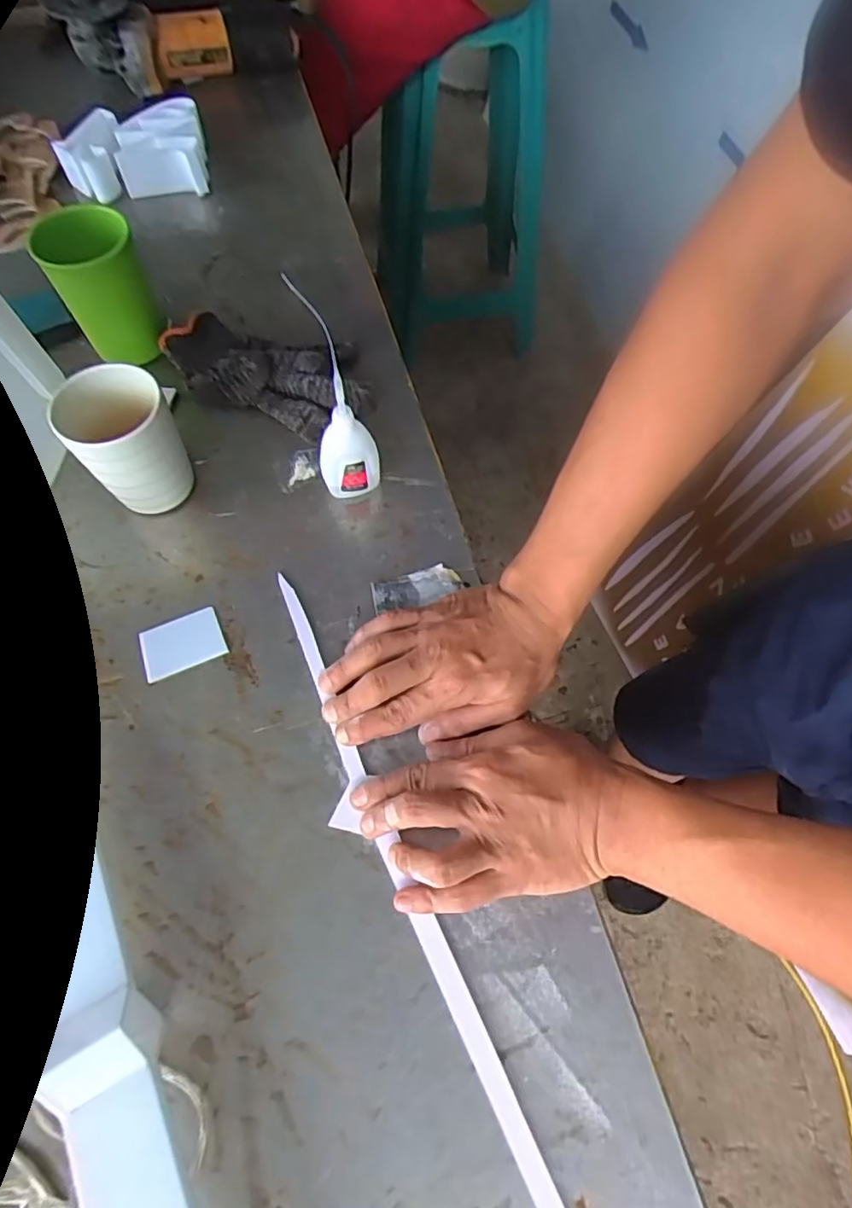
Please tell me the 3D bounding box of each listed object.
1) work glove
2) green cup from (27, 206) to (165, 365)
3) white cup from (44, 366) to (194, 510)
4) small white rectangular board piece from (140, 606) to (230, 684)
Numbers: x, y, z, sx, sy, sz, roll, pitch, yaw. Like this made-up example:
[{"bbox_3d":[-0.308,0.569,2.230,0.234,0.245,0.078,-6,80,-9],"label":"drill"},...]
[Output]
[{"bbox_3d":[-0.135,-0.206,0.515,0.183,0.035,0.100,22,65,9],"label":"work glove"},{"bbox_3d":[-0.263,-0.257,0.496,0.067,0.099,0.062,1,64,-1],"label":"green cup"},{"bbox_3d":[-0.215,-0.114,0.441,0.072,0.093,0.074,1,64,-1],"label":"white cup"},{"bbox_3d":[-0.170,0.027,0.421,0.054,0.004,0.039,-21,66,-11],"label":"small white rectangular board piece"}]

